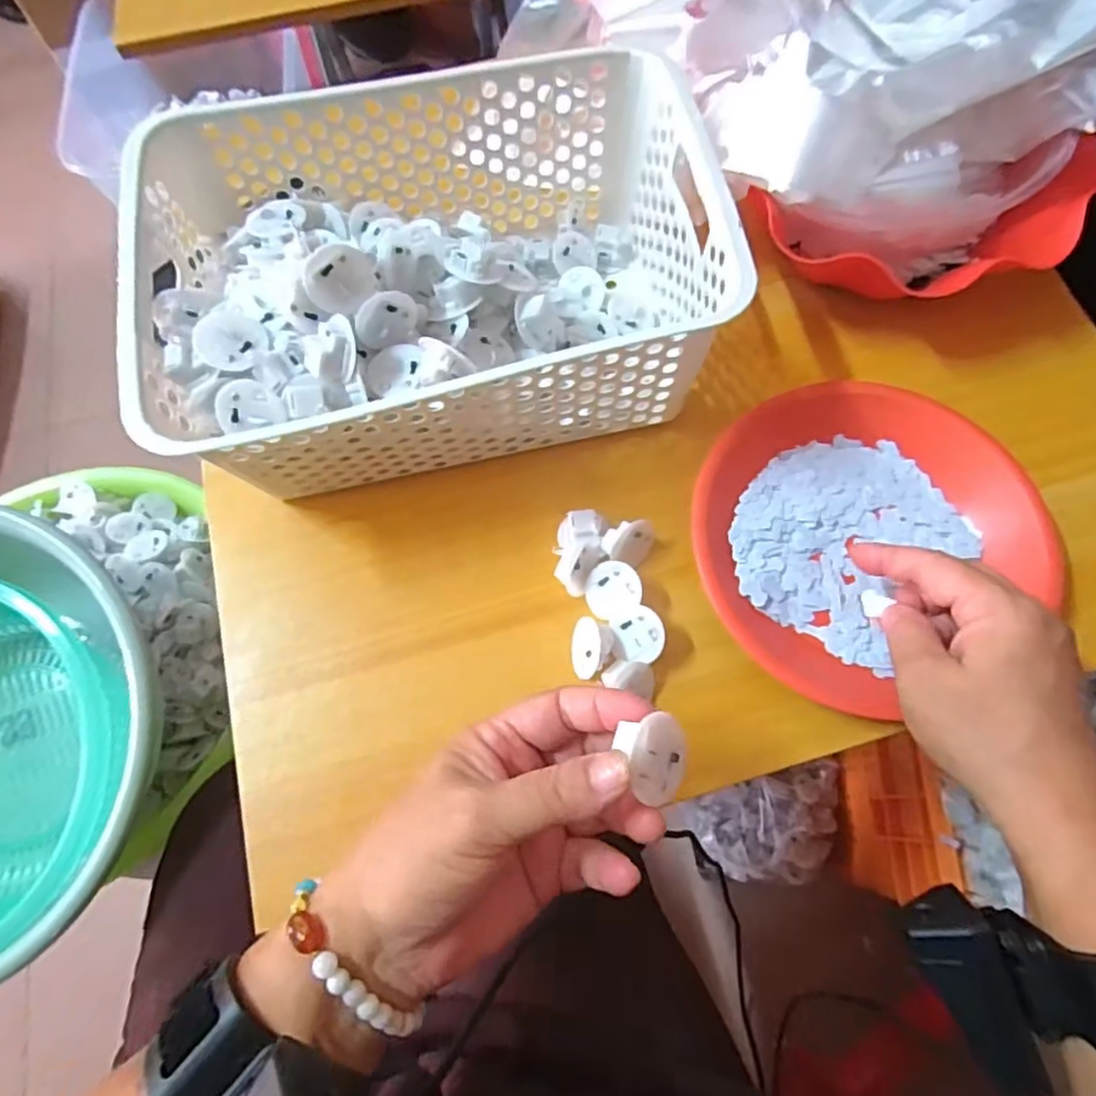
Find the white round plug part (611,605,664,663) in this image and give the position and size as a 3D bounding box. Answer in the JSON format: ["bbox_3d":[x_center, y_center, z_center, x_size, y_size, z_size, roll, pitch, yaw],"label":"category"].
[{"bbox_3d":[0.050,0.050,0.364,0.027,0.023,0.029,-1,69,2],"label":"white round plug part"}]

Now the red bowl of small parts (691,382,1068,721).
[{"bbox_3d":[0.174,-0.012,0.373,0.176,0.030,0.170,-1,69,2],"label":"red bowl of small parts"}]

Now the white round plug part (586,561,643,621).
[{"bbox_3d":[0.038,0.023,0.372,0.031,0.013,0.031,-1,86,23],"label":"white round plug part"}]

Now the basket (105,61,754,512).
[{"bbox_3d":[-0.061,-0.150,0.385,0.302,0.120,0.201,-14,69,-3],"label":"basket"}]

